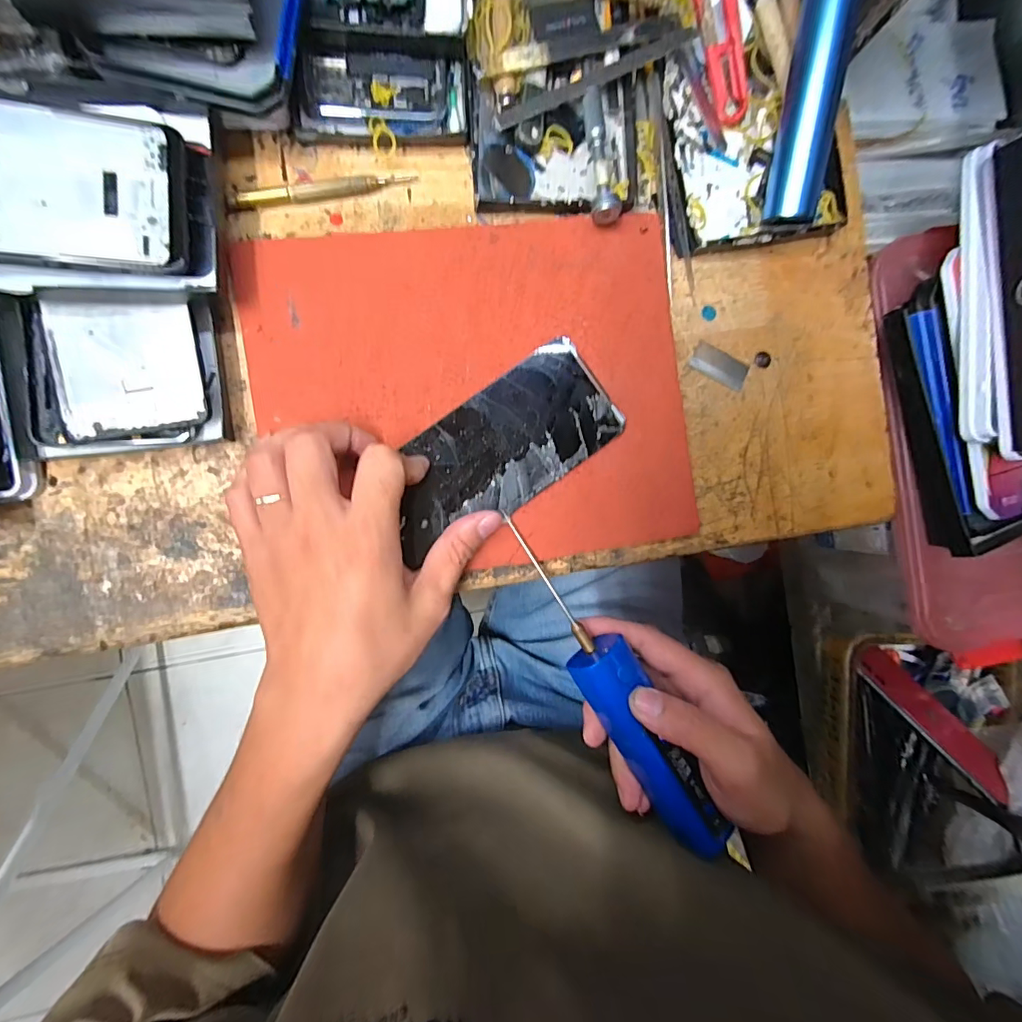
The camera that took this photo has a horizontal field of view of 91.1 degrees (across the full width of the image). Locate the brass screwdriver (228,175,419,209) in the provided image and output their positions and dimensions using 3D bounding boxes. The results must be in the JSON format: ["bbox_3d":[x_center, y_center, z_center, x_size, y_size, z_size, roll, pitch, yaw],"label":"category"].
[{"bbox_3d":[-0.107,-0.186,0.288,0.102,0.007,0.014,-15,93,-7],"label":"brass screwdriver"}]

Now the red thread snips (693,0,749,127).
[{"bbox_3d":[0.122,-0.300,0.300,0.024,0.020,0.117,-21,109,-6],"label":"red thread snips"}]

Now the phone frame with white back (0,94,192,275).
[{"bbox_3d":[-0.237,-0.152,0.228,0.155,0.010,0.070,-2,94,-18],"label":"phone frame with white back"}]

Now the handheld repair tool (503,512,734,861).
[{"bbox_3d":[0.061,0.103,0.294,0.035,0.027,0.216,-31,88,-6],"label":"handheld repair tool"}]

